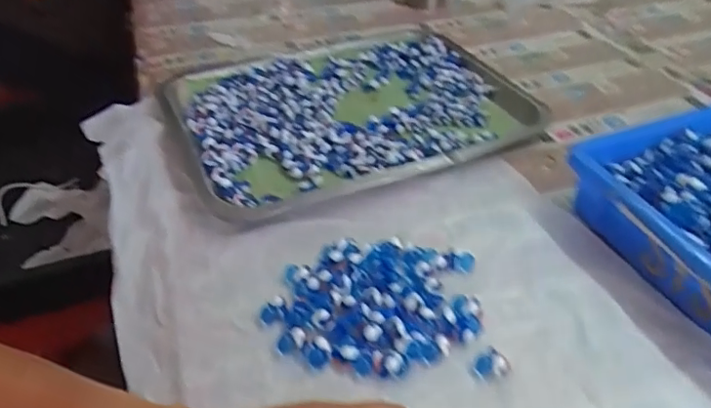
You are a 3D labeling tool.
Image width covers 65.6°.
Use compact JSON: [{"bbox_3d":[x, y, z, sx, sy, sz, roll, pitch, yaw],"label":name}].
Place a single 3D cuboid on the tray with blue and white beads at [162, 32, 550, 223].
[{"bbox_3d":[-0.005,-0.111,0.598,0.365,0.020,0.295,-19,44,-20],"label":"tray with blue and white beads"}]

